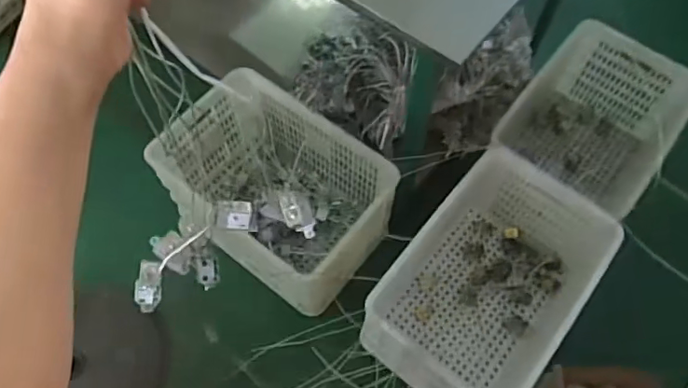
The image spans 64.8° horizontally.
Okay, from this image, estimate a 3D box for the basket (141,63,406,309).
[{"bbox_3d":[-0.162,-0.007,1.356,0.518,0.284,0.345,36,68,15],"label":"basket"}]

